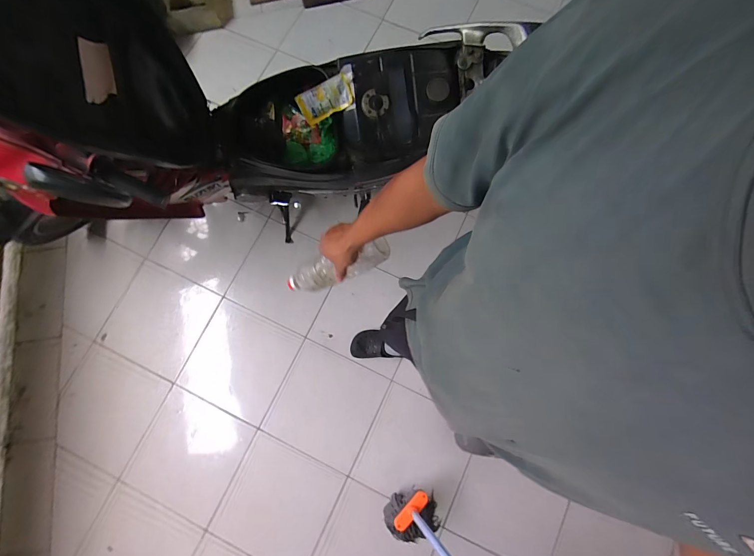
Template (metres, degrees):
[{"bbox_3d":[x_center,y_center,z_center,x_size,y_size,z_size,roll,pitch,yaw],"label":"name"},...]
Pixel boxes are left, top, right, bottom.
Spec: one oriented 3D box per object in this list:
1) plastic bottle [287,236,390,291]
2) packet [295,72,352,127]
[{"bbox_3d":[-0.096,-0.019,0.772,0.278,0.057,0.057,-18,78,21],"label":"plastic bottle"},{"bbox_3d":[-0.135,-0.457,0.870,0.140,0.032,0.076,-22,115,5],"label":"packet"}]

